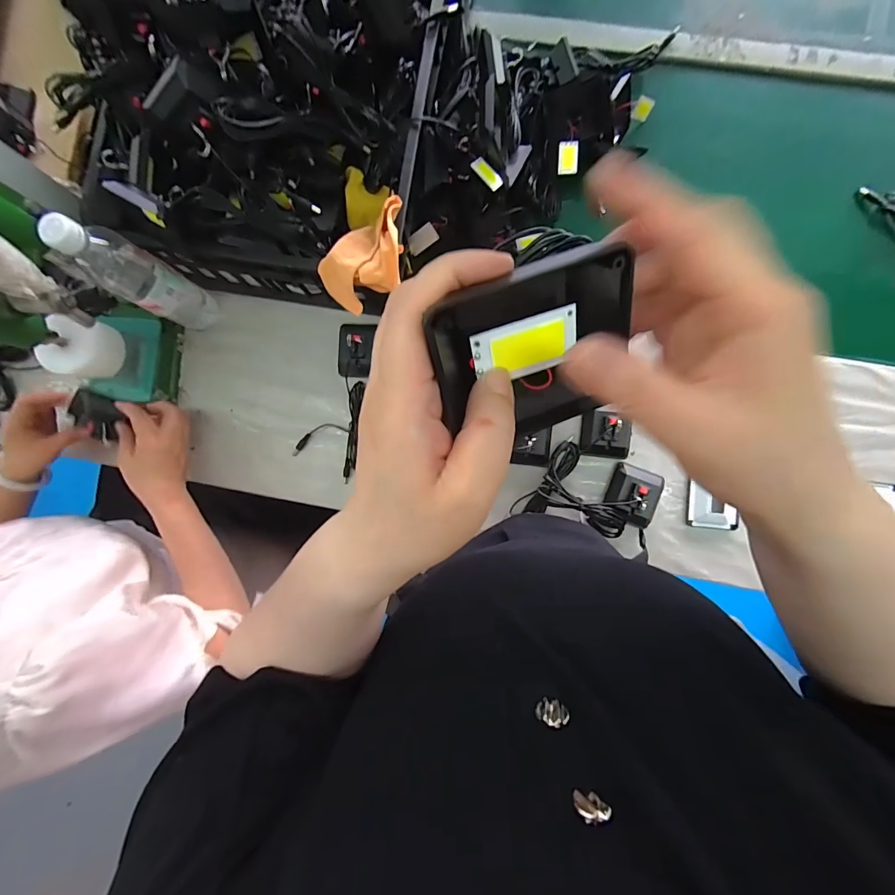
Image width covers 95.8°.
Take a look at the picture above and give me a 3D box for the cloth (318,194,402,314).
[{"bbox_3d":[-0.089,-0.218,0.468,0.119,0.044,0.097,-32,85,1],"label":"cloth"}]

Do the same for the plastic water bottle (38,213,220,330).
[{"bbox_3d":[-0.390,-0.213,0.520,0.077,0.235,0.069,32,89,5],"label":"plastic water bottle"}]

